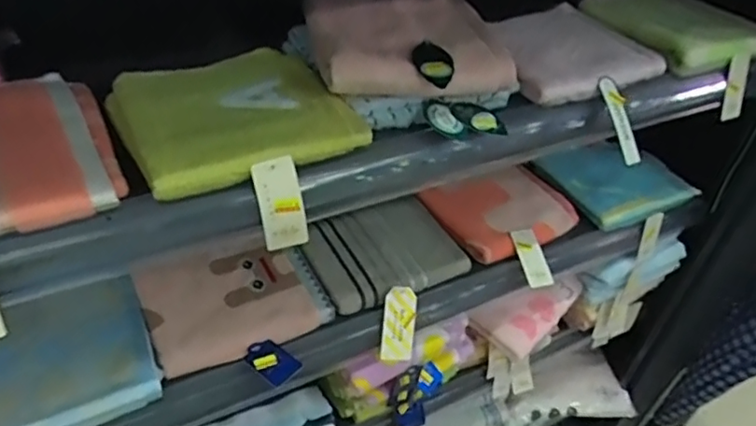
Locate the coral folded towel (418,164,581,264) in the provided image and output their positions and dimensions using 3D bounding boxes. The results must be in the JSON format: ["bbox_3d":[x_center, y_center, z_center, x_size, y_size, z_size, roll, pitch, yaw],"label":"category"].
[{"bbox_3d":[0.182,-0.005,0.834,0.197,0.032,0.131,-18,62,-32],"label":"coral folded towel"}]

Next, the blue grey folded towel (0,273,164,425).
[{"bbox_3d":[-0.335,0.148,0.592,0.190,0.021,0.177,-18,46,-26],"label":"blue grey folded towel"}]

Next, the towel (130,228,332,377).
[{"bbox_3d":[-0.170,0.094,0.678,0.189,0.026,0.154,-17,46,-25],"label":"towel"}]

